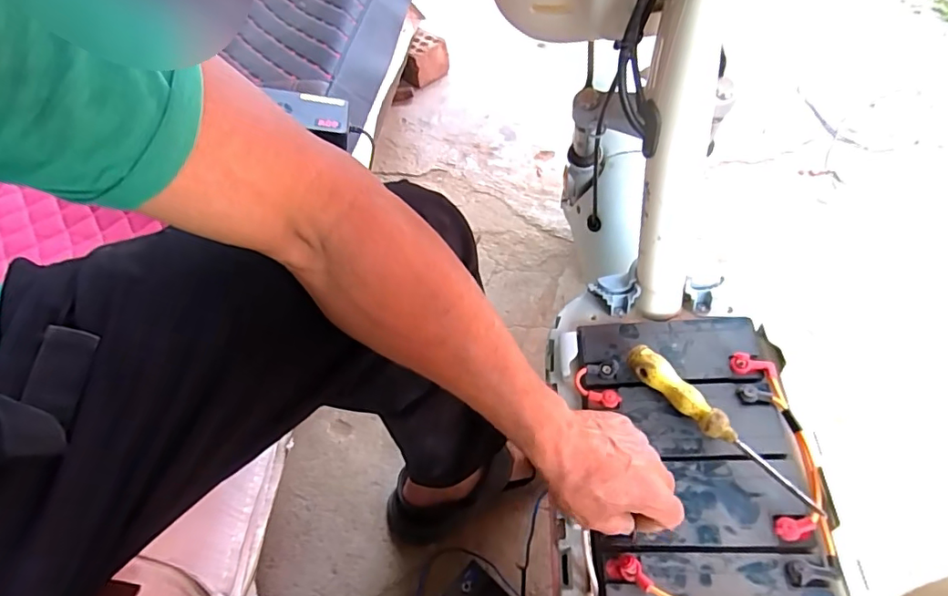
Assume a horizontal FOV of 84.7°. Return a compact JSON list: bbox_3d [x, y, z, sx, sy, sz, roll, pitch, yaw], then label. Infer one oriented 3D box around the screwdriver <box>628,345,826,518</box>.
[{"bbox_3d":[0.219,0.121,0.482,0.028,0.033,0.197,-31,58,-18],"label":"screwdriver"}]

